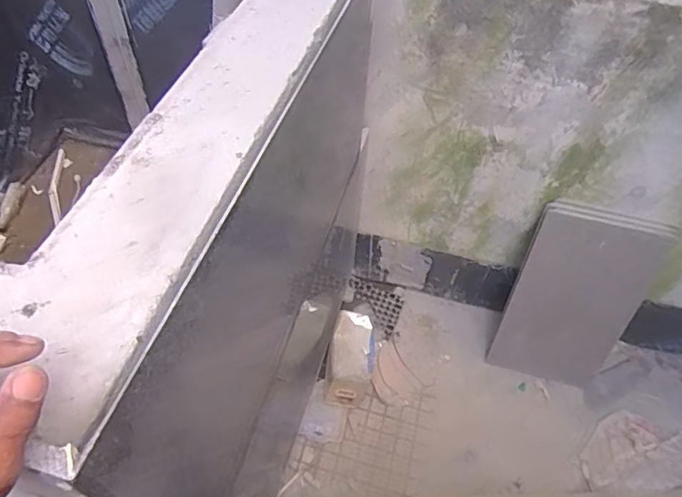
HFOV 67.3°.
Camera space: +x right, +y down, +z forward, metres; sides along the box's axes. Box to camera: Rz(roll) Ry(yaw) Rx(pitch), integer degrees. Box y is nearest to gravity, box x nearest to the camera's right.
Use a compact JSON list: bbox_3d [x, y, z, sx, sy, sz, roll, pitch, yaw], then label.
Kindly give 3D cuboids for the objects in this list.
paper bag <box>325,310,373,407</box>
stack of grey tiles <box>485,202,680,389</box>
[{"bbox_3d":[0.039,0.343,1.585,0.123,0.154,0.267,9,51,4],"label":"paper bag"},{"bbox_3d":[0.664,0.156,1.477,0.333,0.579,0.041,16,34,11],"label":"stack of grey tiles"}]

